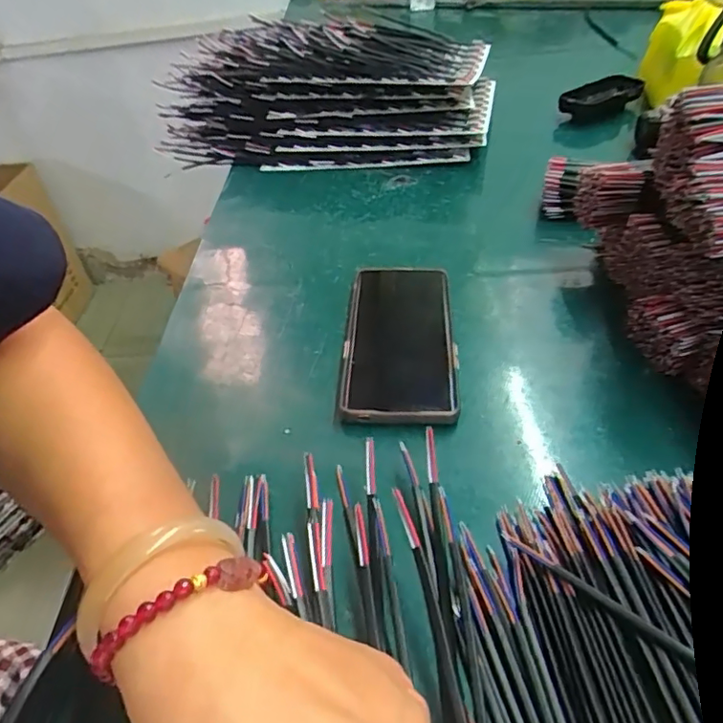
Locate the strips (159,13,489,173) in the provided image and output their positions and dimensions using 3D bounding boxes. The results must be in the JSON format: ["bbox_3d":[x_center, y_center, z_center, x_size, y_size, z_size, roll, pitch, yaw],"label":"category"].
[{"bbox_3d":[-0.050,-0.329,0.682,0.397,0.107,0.204,3,44,9],"label":"strips"}]

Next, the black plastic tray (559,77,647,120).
[{"bbox_3d":[0.287,-0.317,0.684,0.093,0.043,0.043,-1,43,5],"label":"black plastic tray"}]

